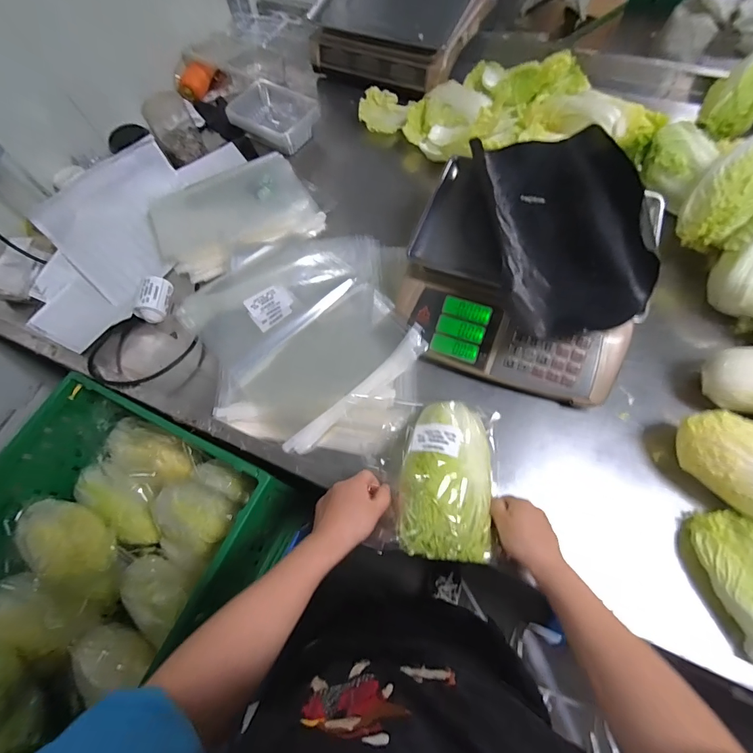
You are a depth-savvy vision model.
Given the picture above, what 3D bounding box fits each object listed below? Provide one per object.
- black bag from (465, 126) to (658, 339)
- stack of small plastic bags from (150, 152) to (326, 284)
[{"bbox_3d":[0.262,-0.224,0.553,0.188,0.088,0.337,-7,67,1],"label":"black bag"},{"bbox_3d":[-0.266,-0.308,0.713,0.297,0.072,0.202,-33,69,-10],"label":"stack of small plastic bags"}]

